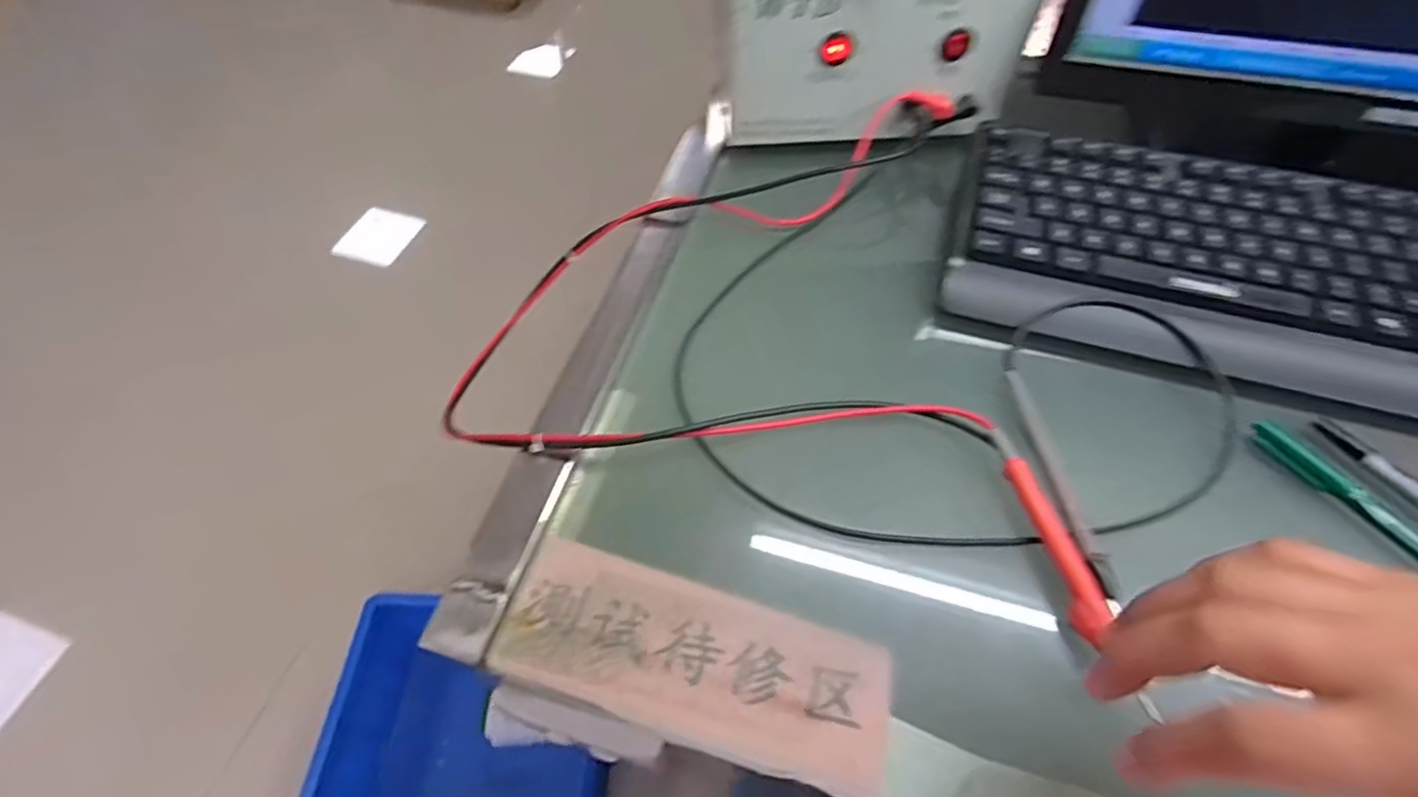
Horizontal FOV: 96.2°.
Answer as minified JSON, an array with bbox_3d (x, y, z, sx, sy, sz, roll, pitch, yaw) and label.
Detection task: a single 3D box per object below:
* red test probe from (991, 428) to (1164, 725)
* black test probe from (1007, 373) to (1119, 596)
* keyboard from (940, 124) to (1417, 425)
[{"bbox_3d":[0.167,0.076,0.301,0.013,0.015,0.137,-10,57,-6],"label":"red test probe"},{"bbox_3d":[0.180,0.037,0.328,0.011,0.011,0.131,-2,56,-1],"label":"black test probe"},{"bbox_3d":[0.372,-0.066,0.375,0.432,0.040,0.158,15,58,10],"label":"keyboard"}]

